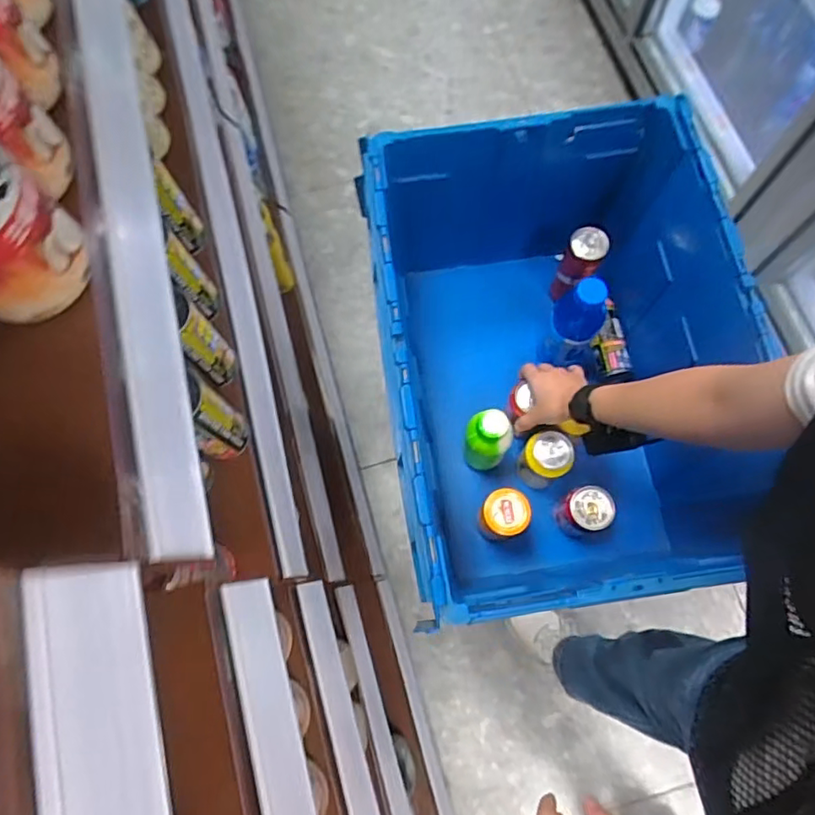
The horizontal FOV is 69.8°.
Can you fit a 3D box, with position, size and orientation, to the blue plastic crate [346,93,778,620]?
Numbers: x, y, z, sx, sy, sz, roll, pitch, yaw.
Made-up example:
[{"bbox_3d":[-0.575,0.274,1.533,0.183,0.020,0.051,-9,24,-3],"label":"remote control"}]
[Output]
[{"bbox_3d":[0.189,-0.037,0.812,0.402,0.373,0.570,-9,72,-1],"label":"blue plastic crate"}]

